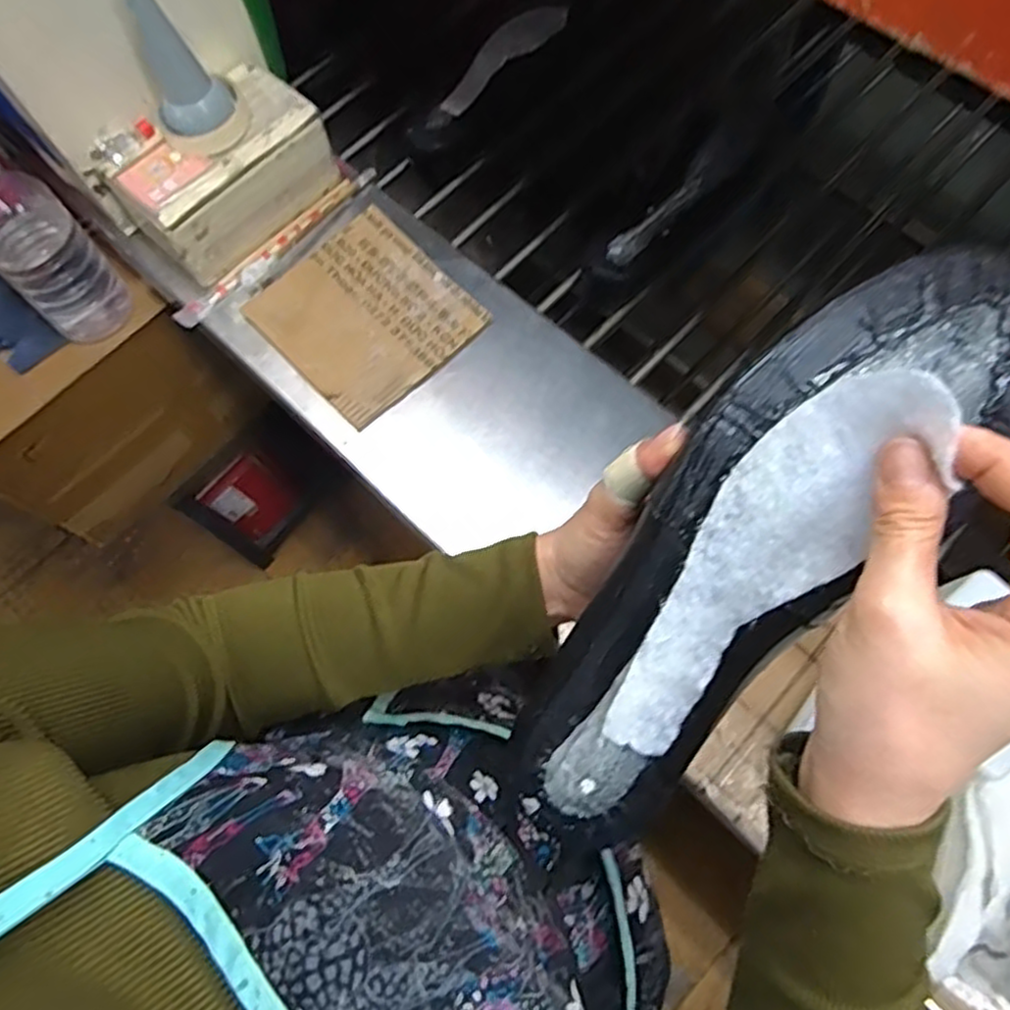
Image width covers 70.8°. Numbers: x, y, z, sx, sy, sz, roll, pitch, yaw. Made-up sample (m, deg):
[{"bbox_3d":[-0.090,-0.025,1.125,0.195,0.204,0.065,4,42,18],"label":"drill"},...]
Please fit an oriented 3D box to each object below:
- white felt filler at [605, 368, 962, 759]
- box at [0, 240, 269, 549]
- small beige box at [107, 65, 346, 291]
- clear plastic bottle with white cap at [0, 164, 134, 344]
[{"bbox_3d":[0.085,0.026,0.249,0.048,0.028,0.164,37,116,15],"label":"white felt filler"},{"bbox_3d":[-0.611,-0.182,0.961,0.336,0.305,0.331,41,76,16],"label":"box"},{"bbox_3d":[-0.282,-0.337,0.721,0.122,0.085,0.194,43,77,16],"label":"small beige box"},{"bbox_3d":[-0.485,-0.275,0.731,0.088,0.221,0.088,-23,70,-6],"label":"clear plastic bottle with white cap"}]

